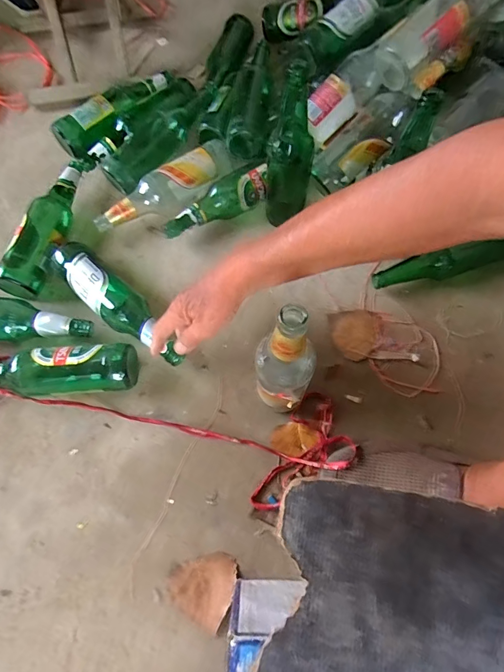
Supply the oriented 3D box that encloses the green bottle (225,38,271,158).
[{"bbox_3d":[-0.002,-0.447,0.691,0.066,0.064,0.259,2,69,2],"label":"green bottle"}]

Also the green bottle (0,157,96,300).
[{"bbox_3d":[-0.341,-0.196,0.655,0.067,0.068,0.286,8,68,6],"label":"green bottle"}]

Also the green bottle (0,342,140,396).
[{"bbox_3d":[-0.299,0.048,0.551,0.267,0.066,0.077,0,69,1],"label":"green bottle"}]

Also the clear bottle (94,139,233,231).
[{"bbox_3d":[-0.152,-0.255,0.675,0.261,0.065,0.061,-32,70,-10],"label":"clear bottle"}]

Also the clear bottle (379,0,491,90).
[{"bbox_3d":[0.295,-0.479,0.554,0.270,0.084,0.083,-42,71,4],"label":"clear bottle"}]

